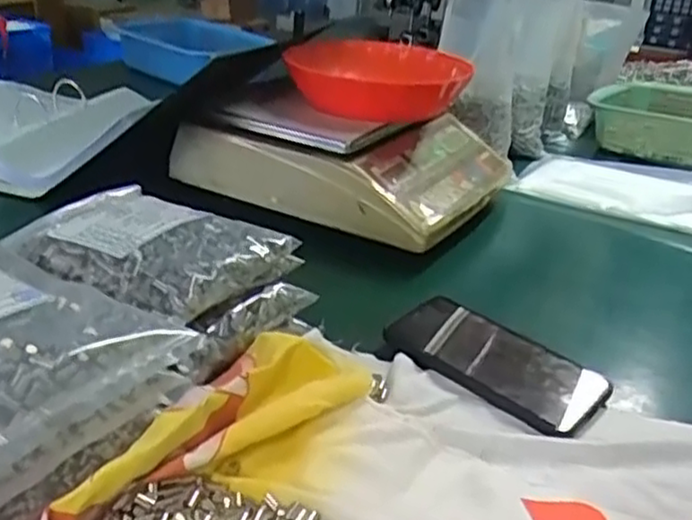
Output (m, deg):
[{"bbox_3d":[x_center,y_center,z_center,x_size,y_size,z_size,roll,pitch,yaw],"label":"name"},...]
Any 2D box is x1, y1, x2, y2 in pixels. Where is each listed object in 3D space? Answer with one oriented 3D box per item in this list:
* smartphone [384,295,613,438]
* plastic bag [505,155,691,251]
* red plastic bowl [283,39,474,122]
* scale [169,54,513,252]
[{"bbox_3d":[0.110,0.075,0.545,0.163,0.015,0.081,26,34,35],"label":"smartphone"},{"bbox_3d":[0.359,-0.096,0.925,0.260,0.032,0.190,21,31,28],"label":"plastic bag"},{"bbox_3d":[0.034,-0.210,0.822,0.193,0.057,0.176,3,27,-4],"label":"red plastic bowl"},{"bbox_3d":[0.011,-0.137,0.858,0.328,0.097,0.288,19,30,25],"label":"scale"}]

